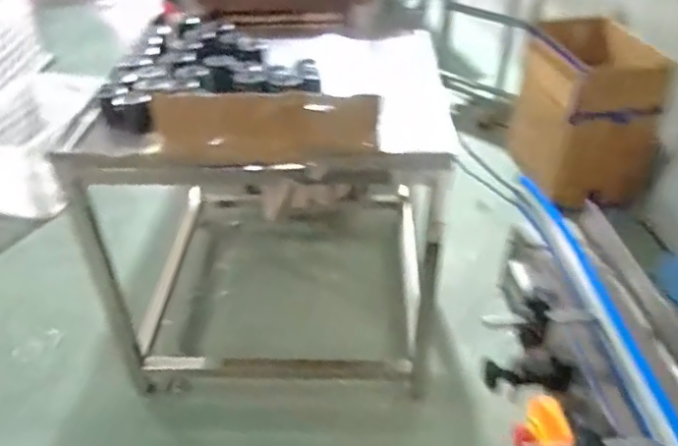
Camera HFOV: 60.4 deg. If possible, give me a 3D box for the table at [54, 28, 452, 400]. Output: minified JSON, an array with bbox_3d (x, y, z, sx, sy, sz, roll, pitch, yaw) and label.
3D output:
[{"bbox_3d":[-0.172,-0.103,1.680,0.832,0.788,0.921,2,36,1],"label":"table"}]

